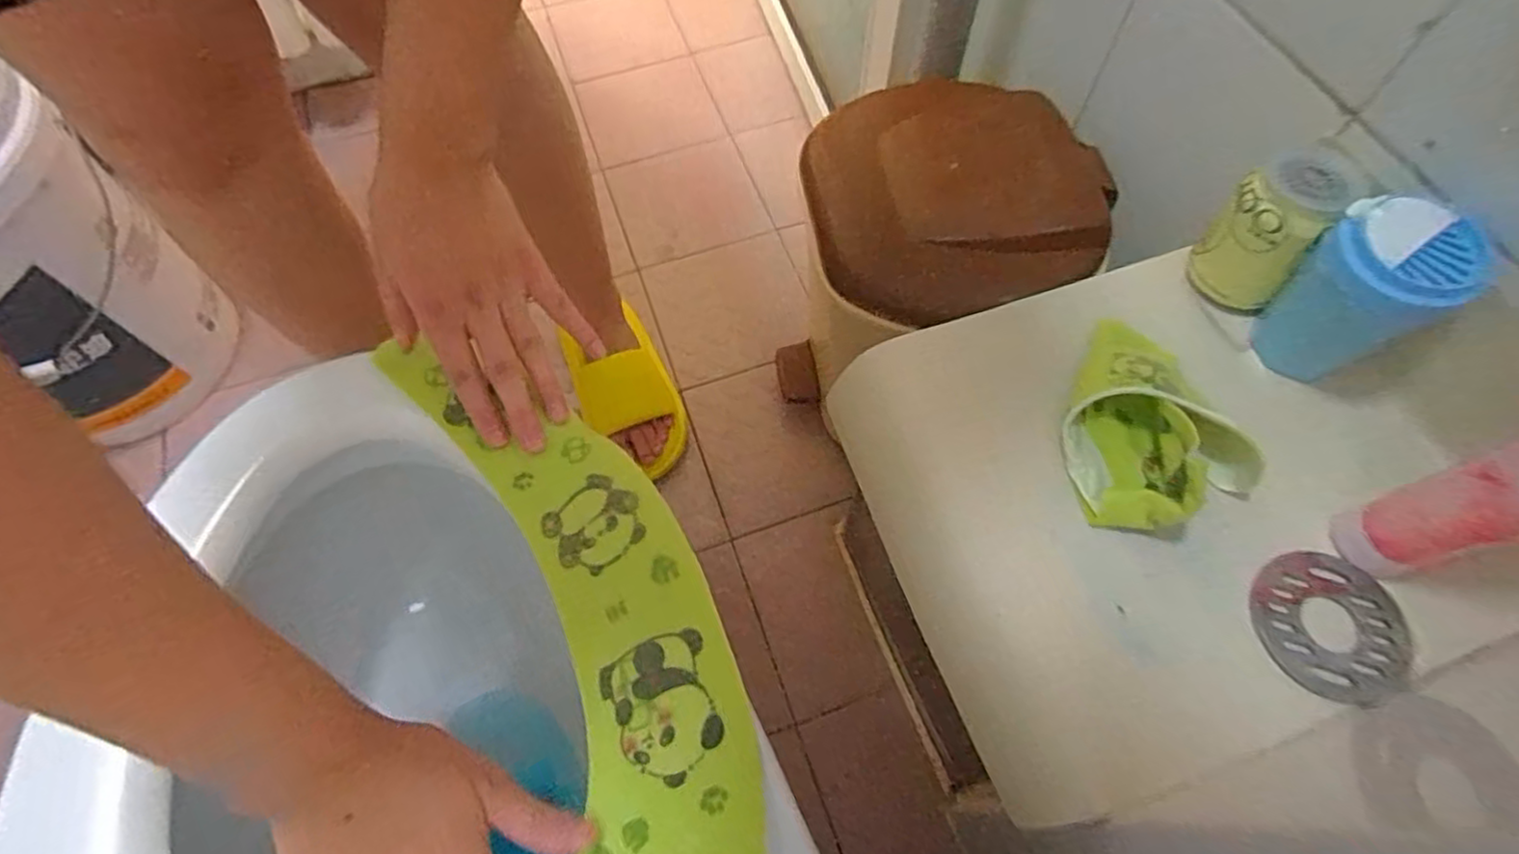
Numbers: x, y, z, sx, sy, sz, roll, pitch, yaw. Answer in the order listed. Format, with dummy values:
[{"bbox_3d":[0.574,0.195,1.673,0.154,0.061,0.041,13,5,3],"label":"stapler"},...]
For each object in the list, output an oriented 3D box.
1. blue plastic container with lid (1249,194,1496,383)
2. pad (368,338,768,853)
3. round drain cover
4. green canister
[{"bbox_3d":[0.355,-0.075,0.428,0.058,0.117,0.072,-29,66,-13],"label":"blue plastic container with lid"},{"bbox_3d":[-0.091,0.096,0.361,0.124,0.018,0.364,-24,65,-3],"label":"pad"},{"bbox_3d":[0.317,0.111,0.394,0.072,0.004,0.080,4,63,12],"label":"round drain cover"},{"bbox_3d":[0.330,-0.129,0.461,0.061,0.092,0.072,38,70,18],"label":"green canister"}]

